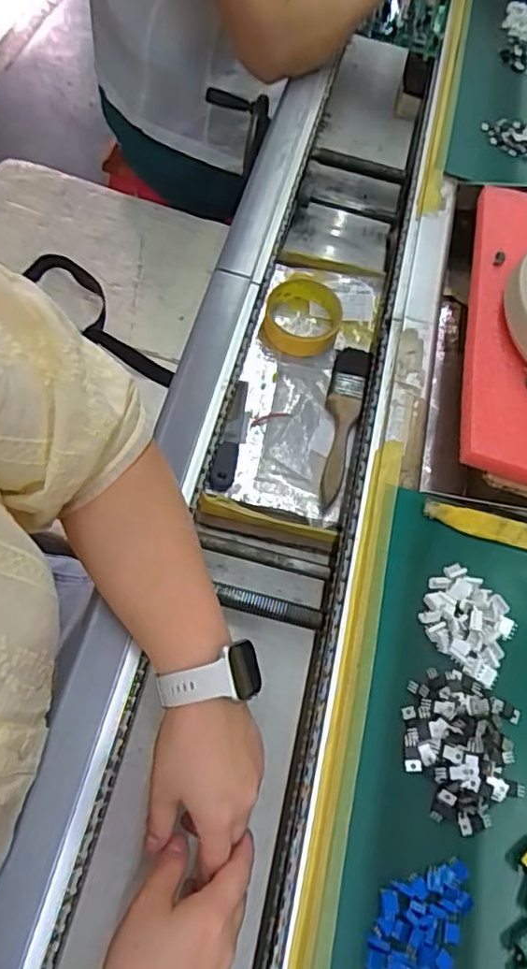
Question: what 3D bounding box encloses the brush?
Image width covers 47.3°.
[{"bbox_3d":[0.080,-0.067,0.638,0.037,0.012,0.200,15,63,1],"label":"brush"}]

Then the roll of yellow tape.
[{"bbox_3d":[0.044,-0.192,0.688,0.087,0.025,0.087,3,63,-6],"label":"roll of yellow tape"}]

